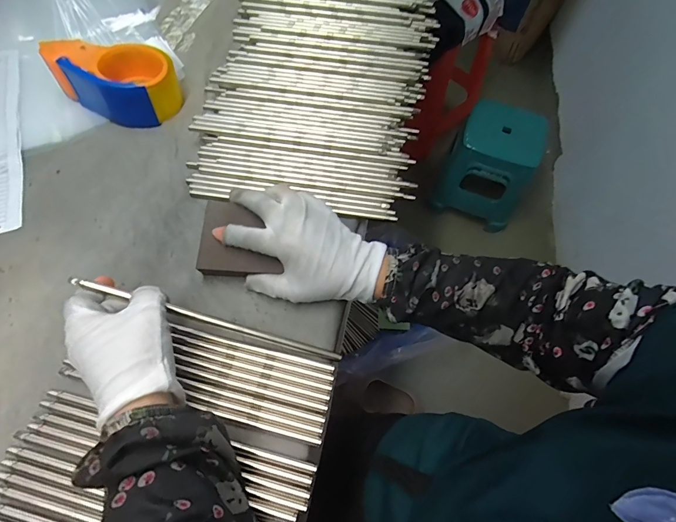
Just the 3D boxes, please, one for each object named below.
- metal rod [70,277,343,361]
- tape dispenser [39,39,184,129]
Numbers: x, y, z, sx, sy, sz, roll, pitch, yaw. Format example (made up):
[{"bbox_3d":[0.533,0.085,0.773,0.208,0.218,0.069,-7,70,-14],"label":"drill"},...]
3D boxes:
[{"bbox_3d":[-0.103,0.051,0.302,0.223,0.005,0.006,19,63,-10],"label":"metal rod"},{"bbox_3d":[-0.264,-0.222,0.433,0.131,0.060,0.090,27,65,12],"label":"tape dispenser"}]

